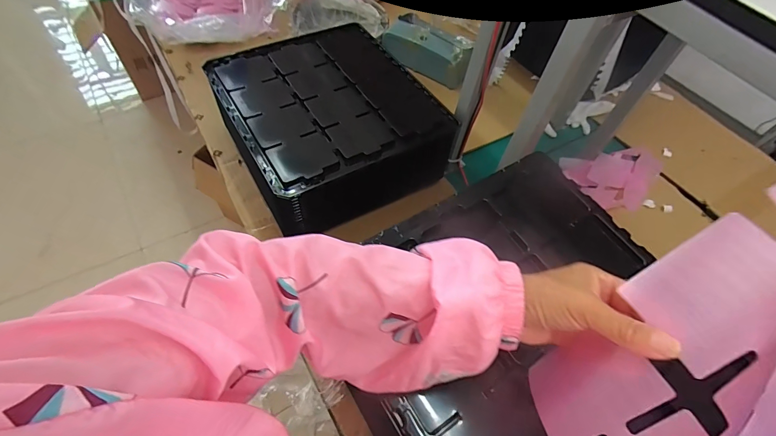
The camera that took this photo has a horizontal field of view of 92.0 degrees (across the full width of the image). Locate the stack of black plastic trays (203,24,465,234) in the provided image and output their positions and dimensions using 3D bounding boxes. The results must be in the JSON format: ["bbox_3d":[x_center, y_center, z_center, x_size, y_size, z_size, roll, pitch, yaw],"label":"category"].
[{"bbox_3d":[-0.119,-0.202,0.737,0.350,0.119,0.417,-28,64,-22],"label":"stack of black plastic trays"}]

